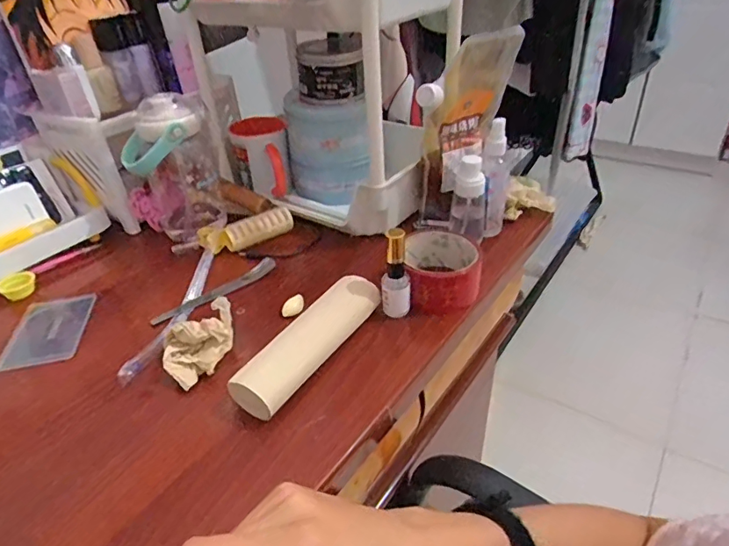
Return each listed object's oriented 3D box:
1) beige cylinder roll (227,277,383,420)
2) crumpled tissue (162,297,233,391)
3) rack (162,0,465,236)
[{"bbox_3d":[-0.045,0.056,0.445,0.040,0.034,0.167,20,41,29],"label":"beige cylinder roll"},{"bbox_3d":[-0.148,0.058,0.459,0.051,0.031,0.093,15,39,25],"label":"crumpled tissue"},{"bbox_3d":[-0.051,-0.252,0.649,0.315,0.308,0.246,26,44,35],"label":"rack"}]

